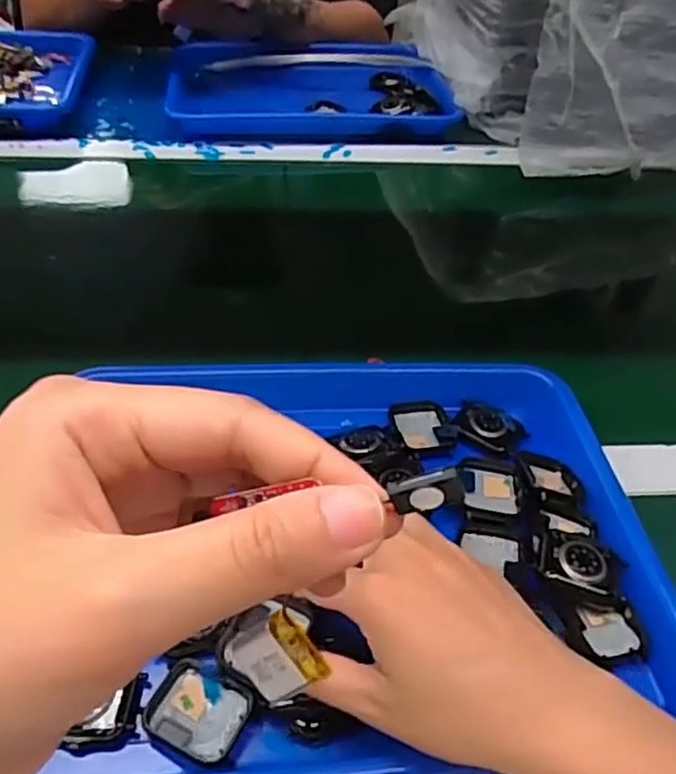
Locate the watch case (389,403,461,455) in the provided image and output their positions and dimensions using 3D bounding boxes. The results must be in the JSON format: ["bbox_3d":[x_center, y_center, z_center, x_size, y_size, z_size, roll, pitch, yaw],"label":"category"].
[{"bbox_3d":[0.054,0.027,0.431,0.039,0.011,0.040,-7,46,-12],"label":"watch case"}]

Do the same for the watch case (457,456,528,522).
[{"bbox_3d":[0.088,0.059,0.392,0.036,0.013,0.043,4,44,-1],"label":"watch case"}]

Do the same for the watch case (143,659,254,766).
[{"bbox_3d":[-0.062,0.144,0.304,0.044,0.011,0.033,20,46,15],"label":"watch case"}]

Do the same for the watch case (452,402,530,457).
[{"bbox_3d":[0.097,0.026,0.437,0.044,0.007,0.034,19,46,14],"label":"watch case"}]

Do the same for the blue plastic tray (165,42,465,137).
[{"bbox_3d":[-0.035,-0.360,0.815,0.322,0.047,0.224,-1,45,-6],"label":"blue plastic tray"}]

